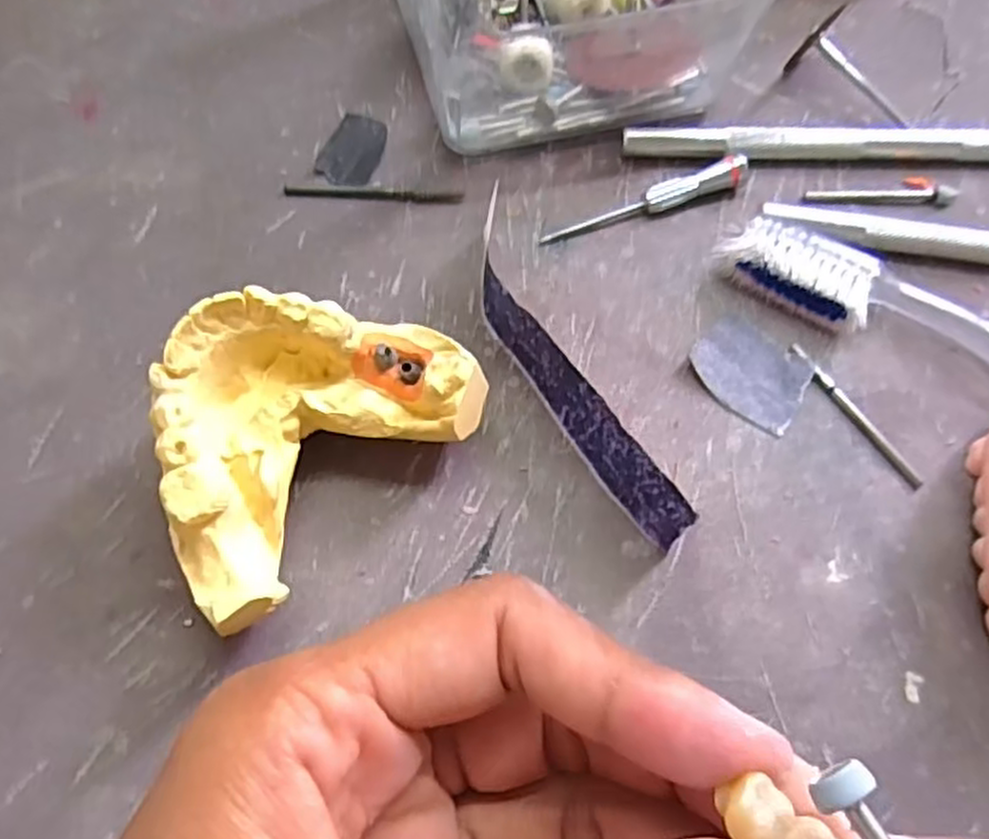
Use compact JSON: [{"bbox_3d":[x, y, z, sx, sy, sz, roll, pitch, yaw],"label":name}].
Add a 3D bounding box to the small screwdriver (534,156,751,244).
[{"bbox_3d":[0.041,-0.059,0.206,0.059,0.009,0.006,-18,69,-9],"label":"small screwdriver"}]

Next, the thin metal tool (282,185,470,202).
[{"bbox_3d":[-0.033,-0.063,0.208,0.048,0.004,0.004,3,67,0],"label":"thin metal tool"}]

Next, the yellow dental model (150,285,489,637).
[{"bbox_3d":[-0.042,0.003,0.161,0.051,0.034,0.069,40,71,14],"label":"yellow dental model"}]

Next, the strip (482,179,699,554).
[{"bbox_3d":[0.017,-0.017,0.182,0.019,0.016,0.100,-29,70,-13],"label":"strip"}]

